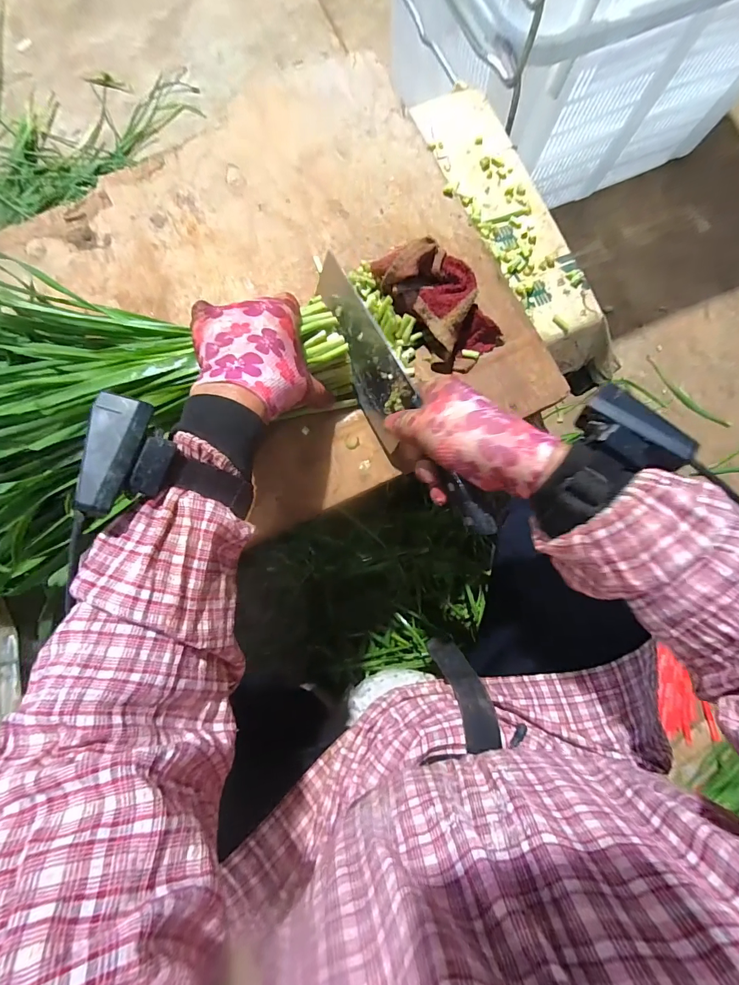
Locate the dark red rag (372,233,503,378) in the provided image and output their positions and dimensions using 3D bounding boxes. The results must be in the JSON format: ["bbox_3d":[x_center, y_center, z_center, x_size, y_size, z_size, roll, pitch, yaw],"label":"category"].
[{"bbox_3d":[0.069,-0.189,0.396,0.078,0.060,0.132,-41,83,-7],"label":"dark red rag"}]

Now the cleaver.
[{"bbox_3d":[0.019,-0.080,0.362,0.032,0.084,0.283,-28,73,-5],"label":"cleaver"}]

